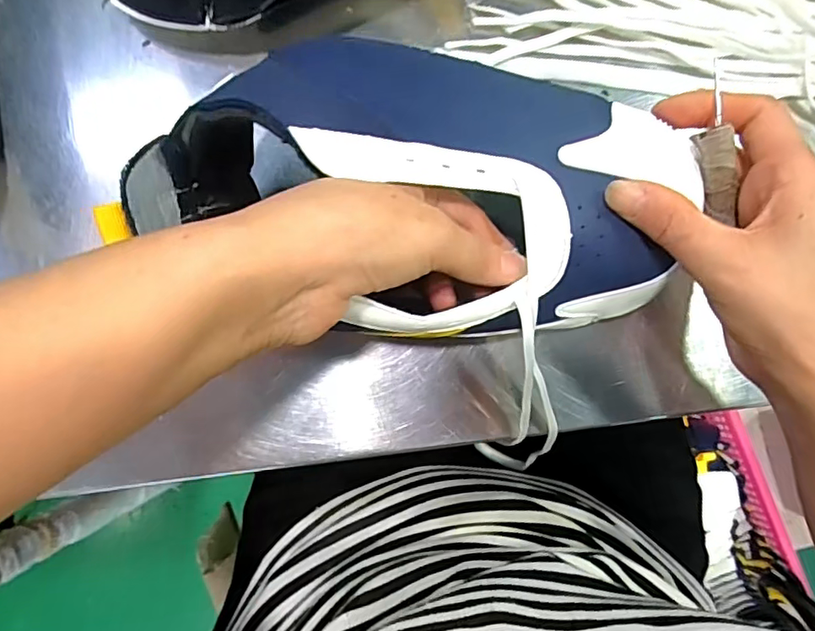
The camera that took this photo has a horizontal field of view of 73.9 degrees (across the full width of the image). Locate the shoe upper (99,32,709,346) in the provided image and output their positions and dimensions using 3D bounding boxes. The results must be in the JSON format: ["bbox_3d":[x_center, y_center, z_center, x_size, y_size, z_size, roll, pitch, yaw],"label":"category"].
[{"bbox_3d":[0.011,-0.056,0.237,0.235,0.073,0.125,5,87,0],"label":"shoe upper"}]

